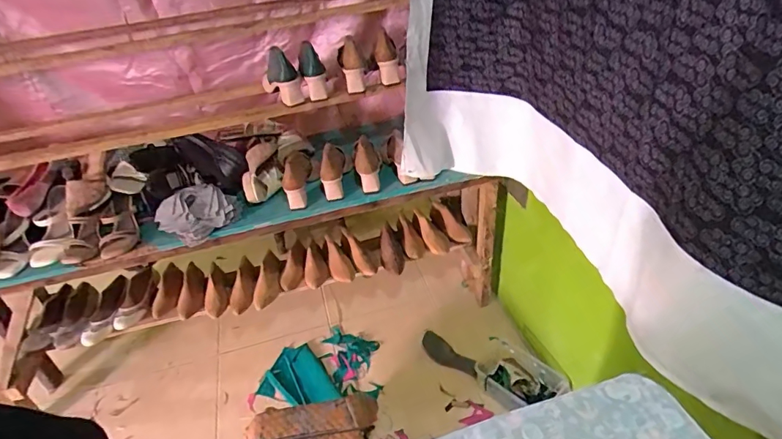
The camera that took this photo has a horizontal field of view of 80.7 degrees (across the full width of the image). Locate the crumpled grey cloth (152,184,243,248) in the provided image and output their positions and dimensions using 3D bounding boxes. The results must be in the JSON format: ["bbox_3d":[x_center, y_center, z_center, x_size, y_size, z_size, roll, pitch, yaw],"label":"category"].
[{"bbox_3d":[-0.516,-0.022,1.233,0.205,0.080,0.169,-21,40,-18],"label":"crumpled grey cloth"}]

